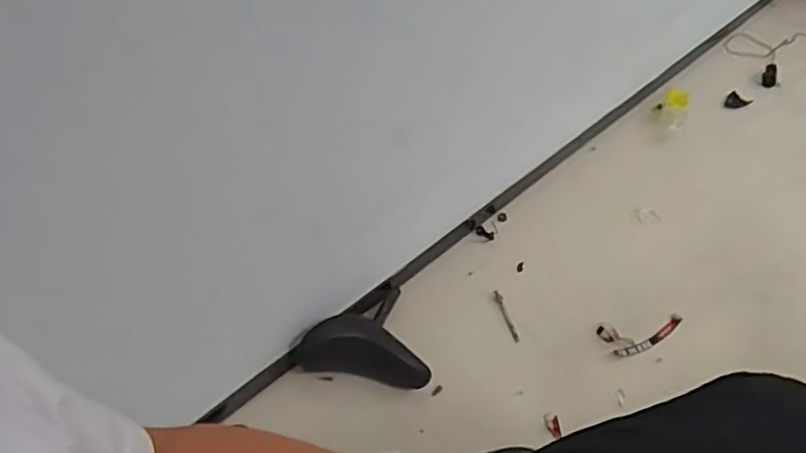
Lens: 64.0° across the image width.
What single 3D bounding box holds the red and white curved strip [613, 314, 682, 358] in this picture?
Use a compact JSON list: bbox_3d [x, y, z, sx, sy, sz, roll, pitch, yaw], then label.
[{"bbox_3d":[0.463,0.208,1.200,0.161,0.006,0.030,-24,56,-20],"label":"red and white curved strip"}]

